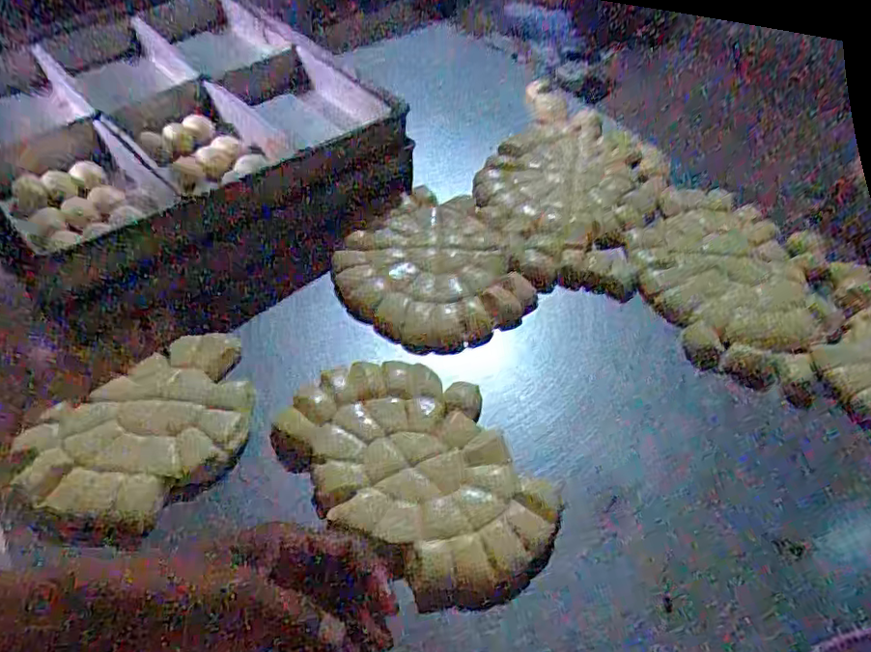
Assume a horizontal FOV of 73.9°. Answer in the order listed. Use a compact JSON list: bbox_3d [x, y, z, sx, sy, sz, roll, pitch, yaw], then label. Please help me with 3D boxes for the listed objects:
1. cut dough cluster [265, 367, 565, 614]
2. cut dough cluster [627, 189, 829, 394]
[{"bbox_3d":[-0.016,0.124,0.513,0.162,0.026,0.249,-34,60,-26],"label":"cut dough cluster"},{"bbox_3d":[0.347,-0.059,0.681,0.217,0.029,0.290,-6,52,-7],"label":"cut dough cluster"}]

